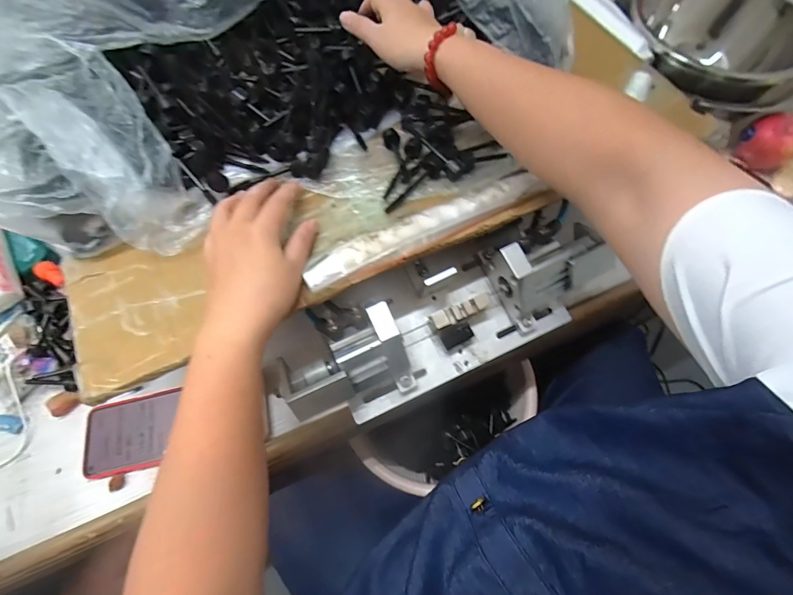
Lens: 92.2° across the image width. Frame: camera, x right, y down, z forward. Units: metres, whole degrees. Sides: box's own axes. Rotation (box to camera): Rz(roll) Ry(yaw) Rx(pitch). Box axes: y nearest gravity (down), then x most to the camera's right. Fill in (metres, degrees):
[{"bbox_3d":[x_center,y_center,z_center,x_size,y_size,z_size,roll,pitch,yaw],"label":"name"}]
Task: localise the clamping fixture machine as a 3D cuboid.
[{"bbox_3d":[0.048,0.013,0.418,0.335,0.089,0.135,-23,68,-11],"label":"clamping fixture machine"}]

